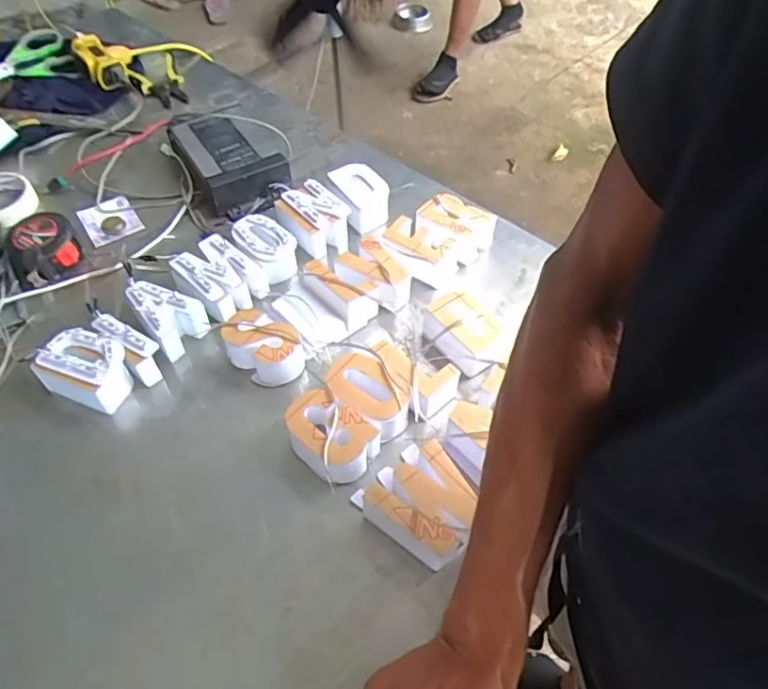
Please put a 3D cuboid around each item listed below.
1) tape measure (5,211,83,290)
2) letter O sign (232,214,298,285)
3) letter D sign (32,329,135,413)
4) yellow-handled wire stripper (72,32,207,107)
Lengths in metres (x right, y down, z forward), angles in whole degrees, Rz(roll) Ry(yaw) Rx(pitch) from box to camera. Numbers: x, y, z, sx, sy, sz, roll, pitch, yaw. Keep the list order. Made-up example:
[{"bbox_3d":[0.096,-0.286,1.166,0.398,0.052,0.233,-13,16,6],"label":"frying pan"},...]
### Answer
[{"bbox_3d":[-0.415,-0.115,0.717,0.083,0.039,0.086,-33,61,-23],"label":"tape measure"},{"bbox_3d":[-0.145,-0.117,0.714,0.063,0.043,0.086,-36,62,-24],"label":"letter O sign"},{"bbox_3d":[-0.302,0.026,0.607,0.091,0.050,0.064,20,55,13],"label":"letter D sign"},{"bbox_3d":[-0.389,-0.464,0.974,0.208,0.057,0.158,-18,56,-15],"label":"yellow-handled wire stripper"}]

